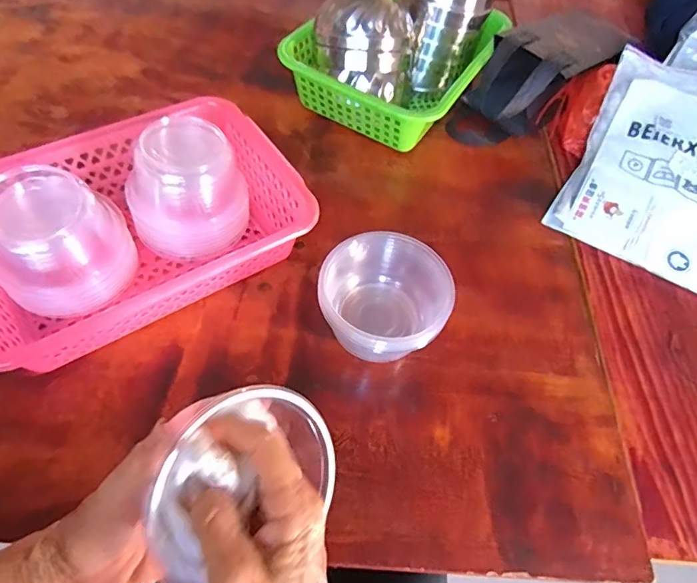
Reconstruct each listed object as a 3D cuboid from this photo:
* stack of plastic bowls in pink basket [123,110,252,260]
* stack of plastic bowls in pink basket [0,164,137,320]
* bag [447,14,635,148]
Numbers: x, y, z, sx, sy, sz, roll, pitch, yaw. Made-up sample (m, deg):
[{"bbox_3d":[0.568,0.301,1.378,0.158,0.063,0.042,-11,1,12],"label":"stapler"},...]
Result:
[{"bbox_3d":[-0.158,-0.098,0.488,0.098,0.105,0.100,29,58,14],"label":"stack of plastic bowls in pink basket"},{"bbox_3d":[-0.258,-0.040,0.446,0.100,0.099,0.114,40,61,21],"label":"stack of plastic bowls in pink basket"},{"bbox_3d":[0.270,-0.306,0.680,0.110,0.100,0.321,42,62,19],"label":"bag"}]

